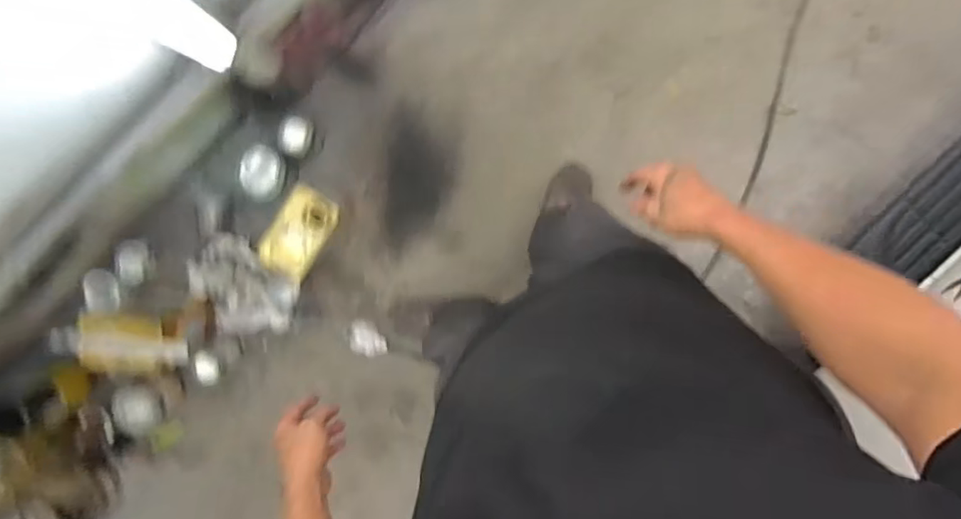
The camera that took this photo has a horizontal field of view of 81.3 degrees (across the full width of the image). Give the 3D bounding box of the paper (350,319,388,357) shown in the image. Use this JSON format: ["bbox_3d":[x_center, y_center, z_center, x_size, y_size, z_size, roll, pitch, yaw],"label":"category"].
[{"bbox_3d":[-0.279,0.199,1.404,0.105,0.082,0.060,33,94,-7],"label":"paper"}]

